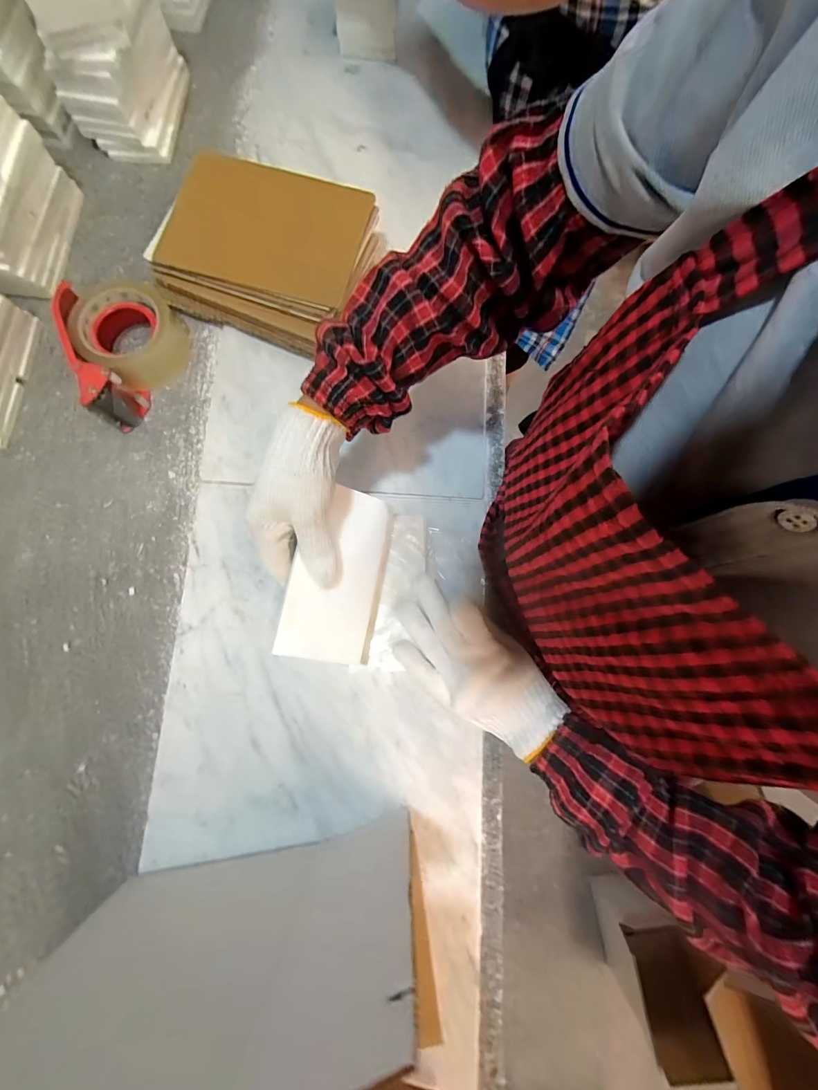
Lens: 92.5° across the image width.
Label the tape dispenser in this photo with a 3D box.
[{"bbox_3d":[-0.296,-0.211,0.419,0.103,0.060,0.144,-22,79,-4],"label":"tape dispenser"}]

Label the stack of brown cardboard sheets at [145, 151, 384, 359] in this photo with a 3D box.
[{"bbox_3d":[-0.145,-0.319,0.431,0.207,0.069,0.173,22,79,5],"label":"stack of brown cardboard sheets"}]

